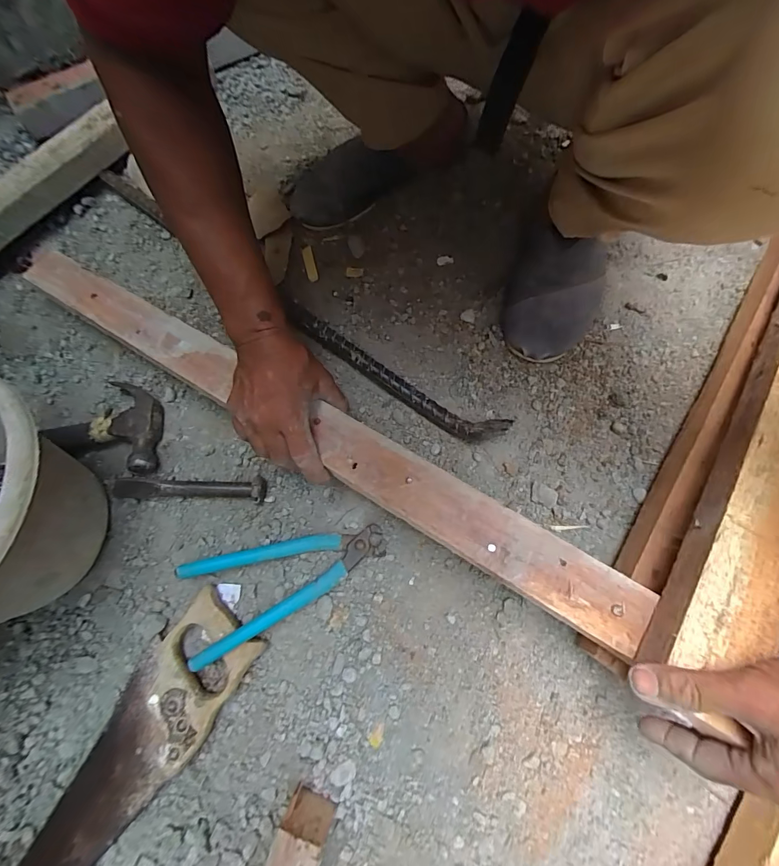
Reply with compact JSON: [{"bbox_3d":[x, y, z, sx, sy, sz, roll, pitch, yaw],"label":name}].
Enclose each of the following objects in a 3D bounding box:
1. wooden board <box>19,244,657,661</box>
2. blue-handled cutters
[{"bbox_3d":[-0.133,-0.034,0.428,0.795,0.023,0.056,30,75,16],"label":"wooden board"},{"bbox_3d":[-0.108,0.151,0.420,0.209,0.025,0.095,-20,73,-5],"label":"blue-handled cutters"}]

